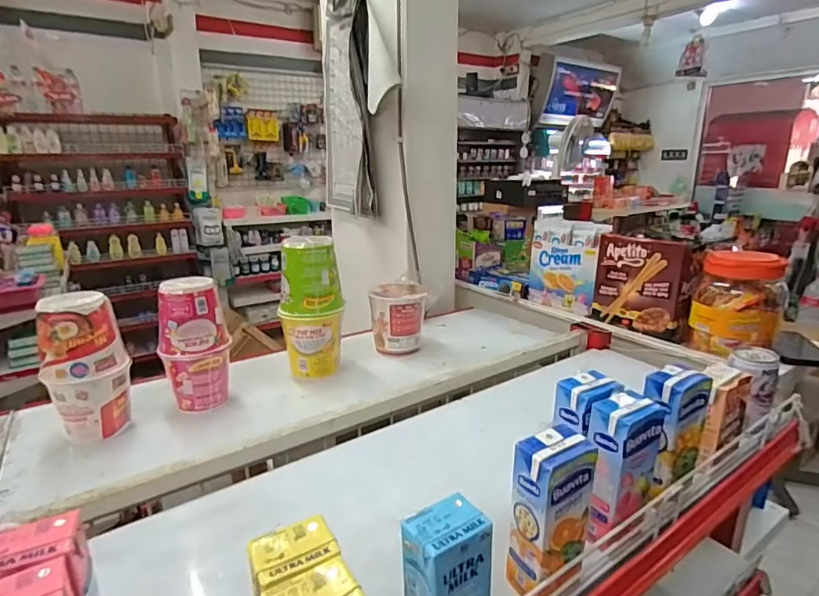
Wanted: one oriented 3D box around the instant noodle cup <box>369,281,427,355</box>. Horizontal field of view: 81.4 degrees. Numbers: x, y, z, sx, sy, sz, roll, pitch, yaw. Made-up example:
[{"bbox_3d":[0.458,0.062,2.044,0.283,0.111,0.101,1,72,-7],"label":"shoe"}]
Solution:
[{"bbox_3d":[-0.020,0.037,0.863,0.095,0.114,0.090,-1,16,0],"label":"instant noodle cup"}]

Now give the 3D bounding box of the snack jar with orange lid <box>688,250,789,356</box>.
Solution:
[{"bbox_3d":[0.556,0.008,0.807,0.127,0.159,0.104,12,20,37],"label":"snack jar with orange lid"}]

